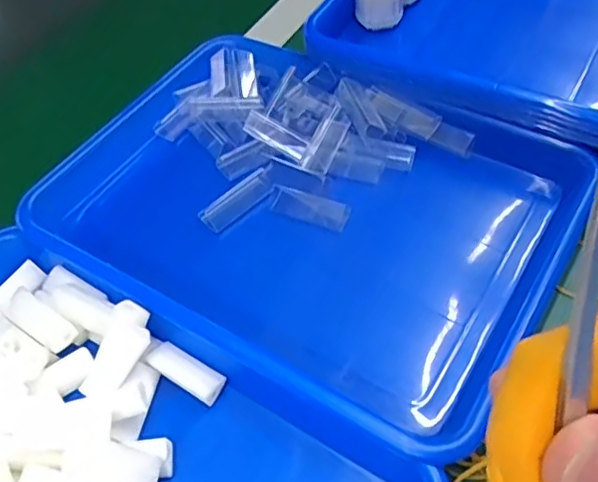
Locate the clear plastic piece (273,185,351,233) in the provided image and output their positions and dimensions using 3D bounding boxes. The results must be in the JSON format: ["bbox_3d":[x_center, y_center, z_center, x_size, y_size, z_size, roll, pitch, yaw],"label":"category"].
[{"bbox_3d":[0.008,-0.024,0.422,0.053,0.007,0.021,18,57,20],"label":"clear plastic piece"}]

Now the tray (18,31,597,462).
[{"bbox_3d":[-0.001,-0.027,0.423,0.346,0.042,0.245,24,59,23],"label":"tray"}]

